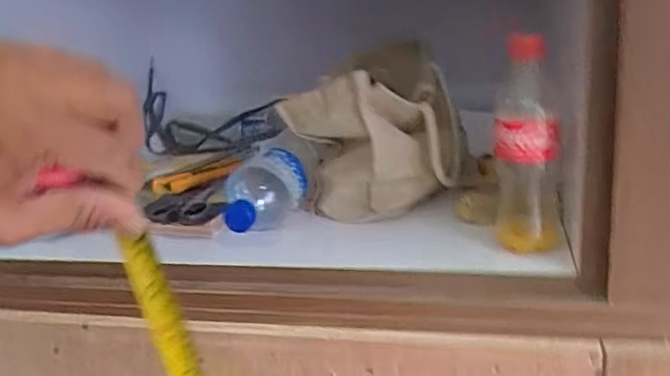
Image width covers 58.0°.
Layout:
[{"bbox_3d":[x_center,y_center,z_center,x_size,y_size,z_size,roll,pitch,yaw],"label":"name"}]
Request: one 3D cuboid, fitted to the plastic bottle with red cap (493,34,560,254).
[{"bbox_3d":[0.171,-0.037,0.544,0.060,0.180,0.058,1,17,21],"label":"plastic bottle with red cap"}]

